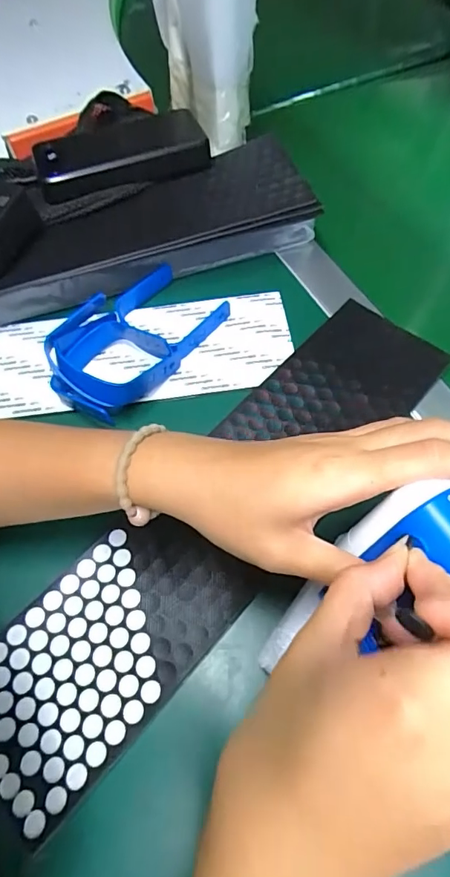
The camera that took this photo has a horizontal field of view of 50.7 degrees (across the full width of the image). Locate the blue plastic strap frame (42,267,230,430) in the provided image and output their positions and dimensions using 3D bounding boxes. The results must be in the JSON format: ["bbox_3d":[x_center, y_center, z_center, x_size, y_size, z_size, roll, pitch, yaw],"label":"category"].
[{"bbox_3d":[-0.074,-0.085,0.379,0.091,0.032,0.150,32,67,17],"label":"blue plastic strap frame"}]

